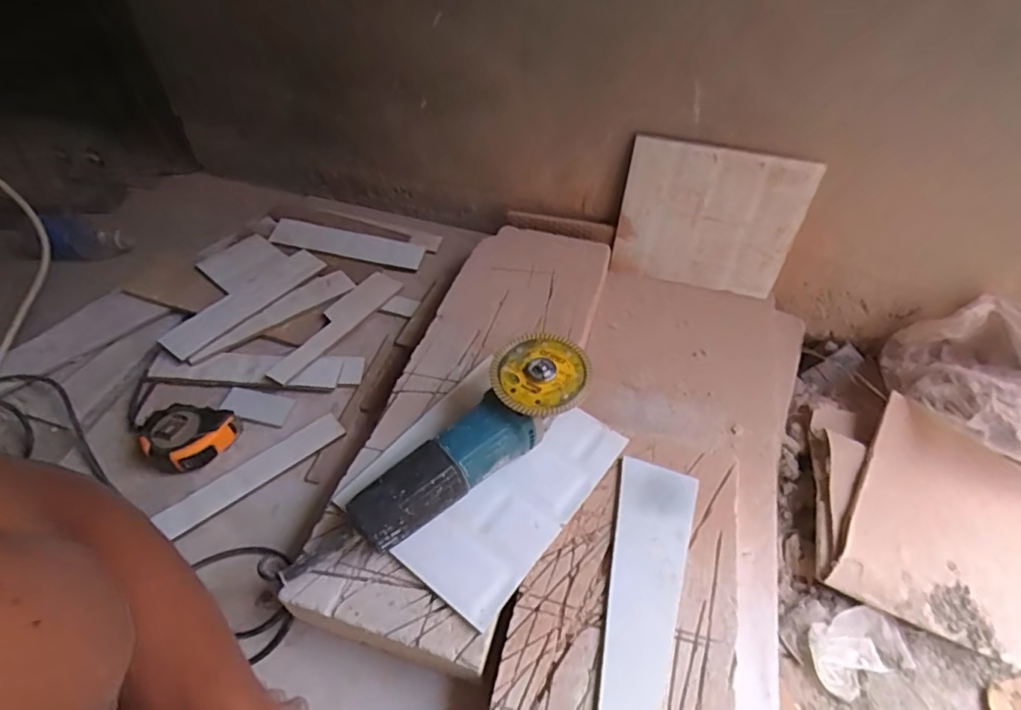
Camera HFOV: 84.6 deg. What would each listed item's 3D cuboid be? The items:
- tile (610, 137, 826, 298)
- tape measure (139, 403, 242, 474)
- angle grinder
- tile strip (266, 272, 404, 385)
[{"bbox_3d":[0.283,-0.190,0.813,0.241,0.215,0.011,11,44,8],"label":"tile"},{"bbox_3d":[-0.386,0.093,0.665,0.090,0.039,0.088,25,53,17],"label":"tape measure"},{"bbox_3d":[-0.064,0.101,0.540,0.330,0.101,0.090,-30,57,-26],"label":"angle grinder"},{"bbox_3d":[-0.251,-0.048,0.801,0.054,0.016,0.240,27,53,18],"label":"tile strip"}]

